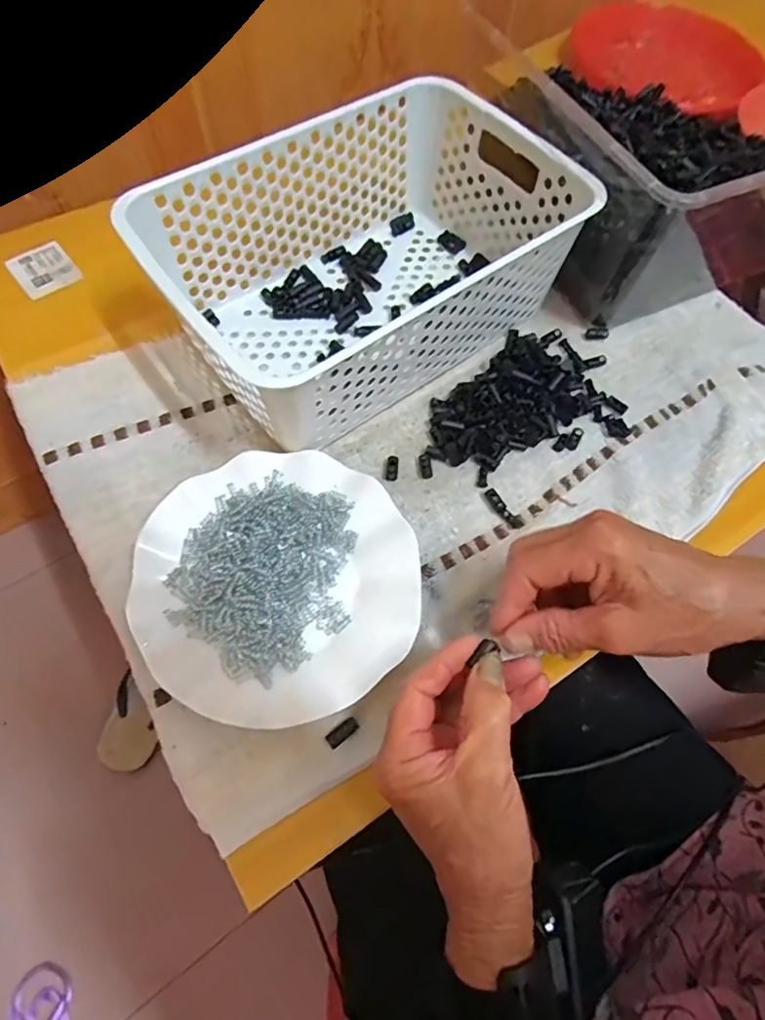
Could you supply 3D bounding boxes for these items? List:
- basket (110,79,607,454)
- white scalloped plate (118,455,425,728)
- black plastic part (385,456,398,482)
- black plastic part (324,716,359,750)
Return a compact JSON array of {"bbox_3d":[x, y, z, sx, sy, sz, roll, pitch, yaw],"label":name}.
[{"bbox_3d":[-0.016,-0.197,0.441,0.304,0.114,0.201,-36,72,-17],"label":"basket"},{"bbox_3d":[-0.069,0.046,0.370,0.178,0.024,0.181,-33,71,-16],"label":"white scalloped plate"},{"bbox_3d":[0.008,-0.032,0.424,0.009,0.005,0.020,7,65,0],"label":"black plastic part"},{"bbox_3d":[-0.025,0.136,0.337,0.021,0.004,0.010,-36,72,-17],"label":"black plastic part"}]

